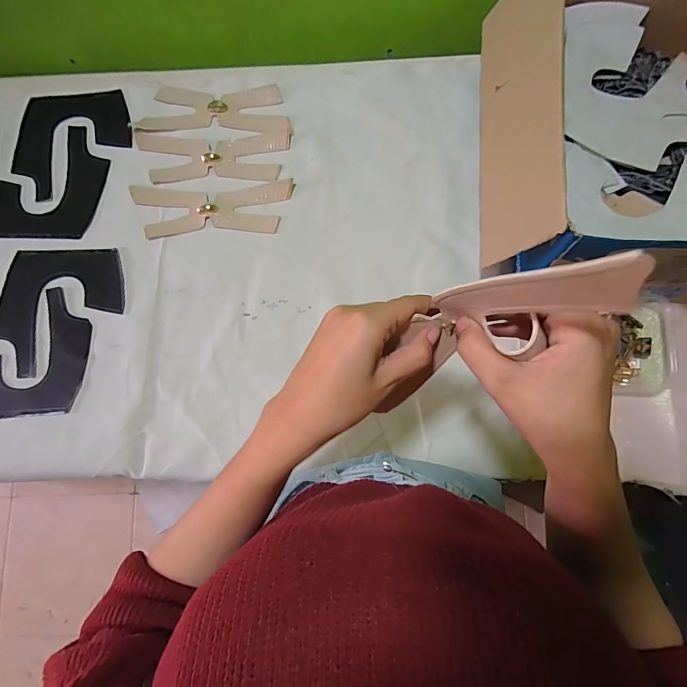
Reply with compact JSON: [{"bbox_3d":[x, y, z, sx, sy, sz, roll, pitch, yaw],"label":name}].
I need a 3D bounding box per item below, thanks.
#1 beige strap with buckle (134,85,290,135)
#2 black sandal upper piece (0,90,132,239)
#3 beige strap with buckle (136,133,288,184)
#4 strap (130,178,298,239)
[{"bbox_3d":[-0.194,-0.358,0.584,0.231,0.008,0.075,4,82,3],"label":"beige strap with buckle"},{"bbox_3d":[-0.433,-0.273,0.581,0.173,0.011,0.262,23,85,5],"label":"black sandal upper piece"},{"bbox_3d":[-0.197,-0.279,0.570,0.228,0.007,0.076,1,82,3],"label":"beige strap with buckle"},{"bbox_3d":[-0.191,-0.194,0.554,0.231,0.006,0.076,-1,82,3],"label":"strap"}]

